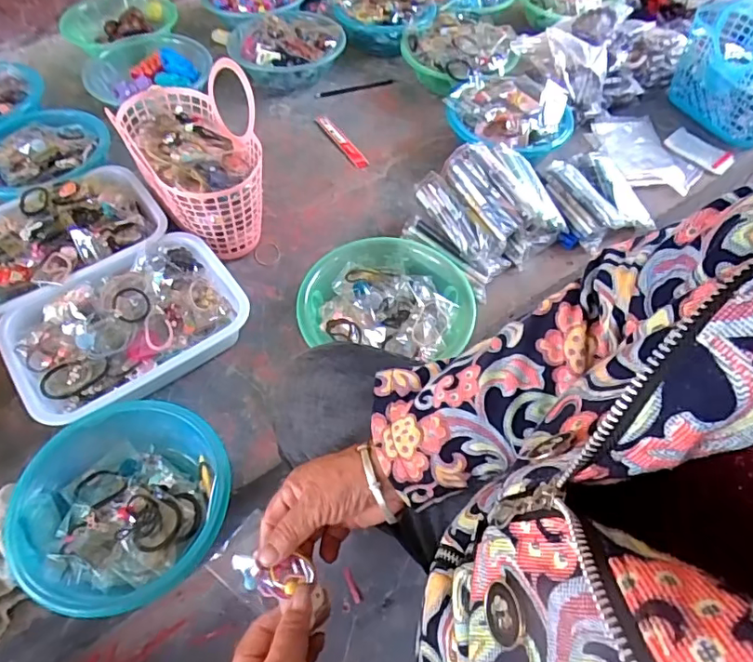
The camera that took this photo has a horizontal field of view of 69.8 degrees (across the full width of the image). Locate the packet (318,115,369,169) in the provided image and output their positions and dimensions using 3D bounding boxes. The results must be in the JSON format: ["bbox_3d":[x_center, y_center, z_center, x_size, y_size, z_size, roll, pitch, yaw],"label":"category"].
[{"bbox_3d":[-0.069,-0.369,1.046,0.024,0.007,0.176,-25,60,-19],"label":"packet"}]

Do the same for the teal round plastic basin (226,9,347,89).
[{"bbox_3d":[-0.192,-0.615,1.174,0.245,0.081,0.230,1,55,-2],"label":"teal round plastic basin"}]

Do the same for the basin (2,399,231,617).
[{"bbox_3d":[-0.278,0.196,0.609,0.221,0.079,0.206,1,55,-2],"label":"basin"}]

